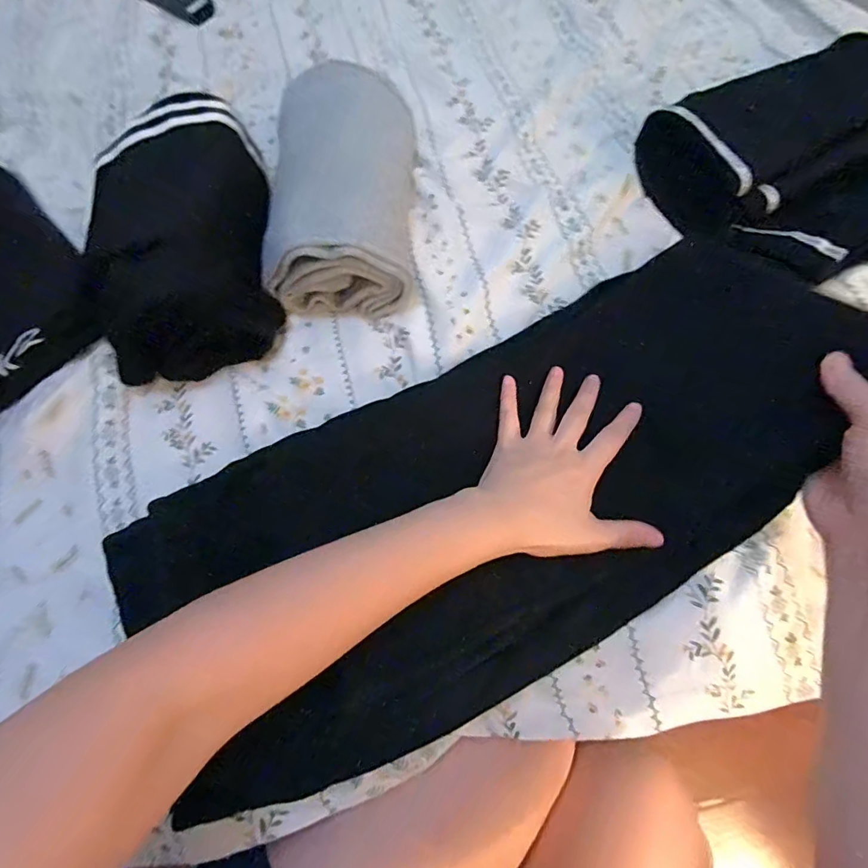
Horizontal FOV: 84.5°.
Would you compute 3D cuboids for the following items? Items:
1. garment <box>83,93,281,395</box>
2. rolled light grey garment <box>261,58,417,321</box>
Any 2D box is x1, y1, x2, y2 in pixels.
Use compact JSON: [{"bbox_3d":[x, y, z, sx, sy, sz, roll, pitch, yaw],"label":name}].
[{"bbox_3d":[-0.224,-0.177,0.431,0.146,0.094,0.228,-10,67,-1],"label":"garment"},{"bbox_3d":[-0.086,-0.229,0.456,0.134,0.078,0.220,0,67,3],"label":"rolled light grey garment"}]

